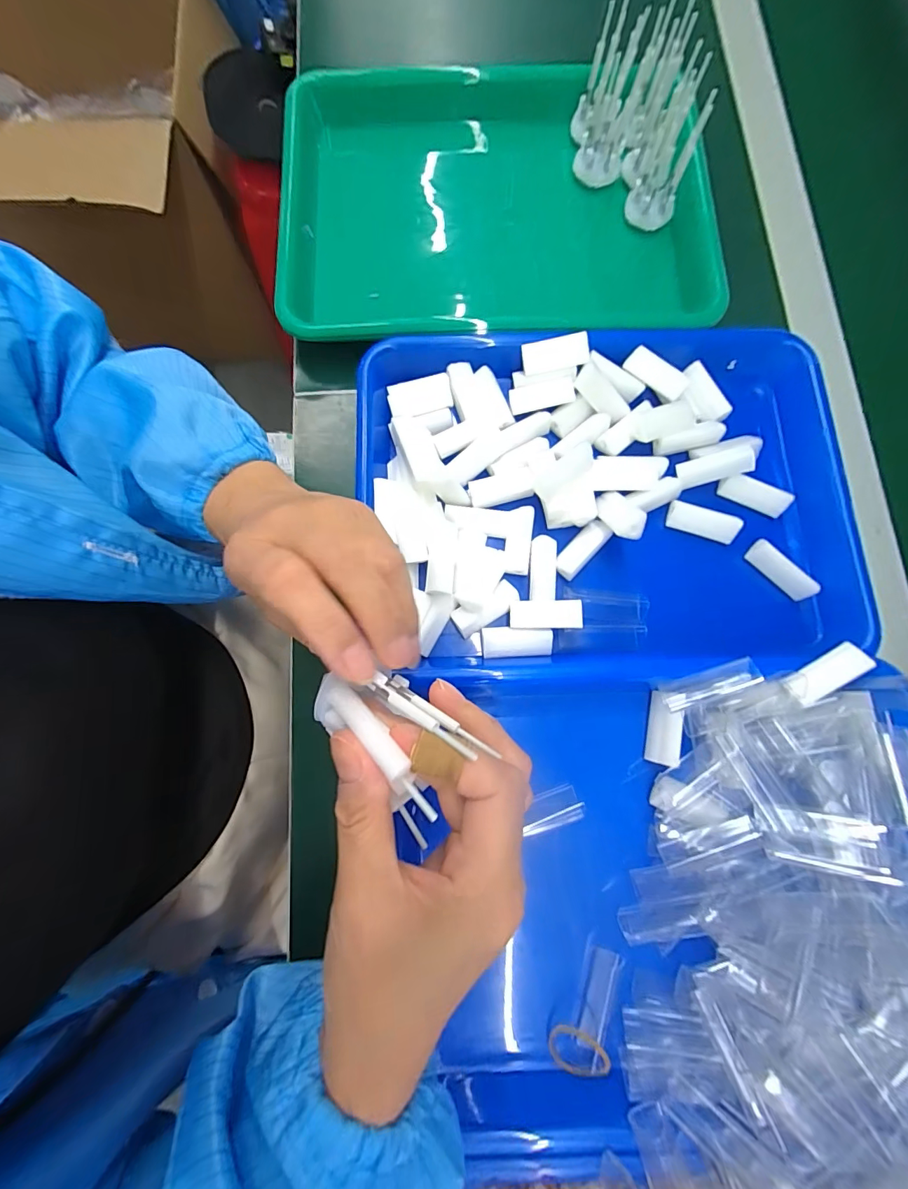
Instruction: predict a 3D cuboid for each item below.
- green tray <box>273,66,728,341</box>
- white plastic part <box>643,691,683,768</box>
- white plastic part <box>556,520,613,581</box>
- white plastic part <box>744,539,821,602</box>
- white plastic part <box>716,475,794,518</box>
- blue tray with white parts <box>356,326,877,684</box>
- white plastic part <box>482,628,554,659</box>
[{"bbox_3d":[0.039,-0.311,0.368,0.336,0.062,0.260,1,80,0],"label":"green tray"},{"bbox_3d":[0.135,0.086,0.280,0.014,0.015,0.043,12,80,2],"label":"white plastic part"},{"bbox_3d":[0.089,-0.031,0.302,0.018,0.008,0.044,42,82,7],"label":"white plastic part"},{"bbox_3d":[0.223,-0.016,0.297,0.013,0.015,0.047,-40,82,-7],"label":"white plastic part"},{"bbox_3d":[0.213,-0.070,0.309,0.046,0.013,0.013,23,80,4],"label":"white plastic part"},{"bbox_3d":[0.109,-0.068,0.305,0.341,0.034,0.240,-2,80,-1],"label":"blue tray with white parts"},{"bbox_3d":[0.041,0.031,0.286,0.044,0.011,0.020,-3,80,-1],"label":"white plastic part"}]

